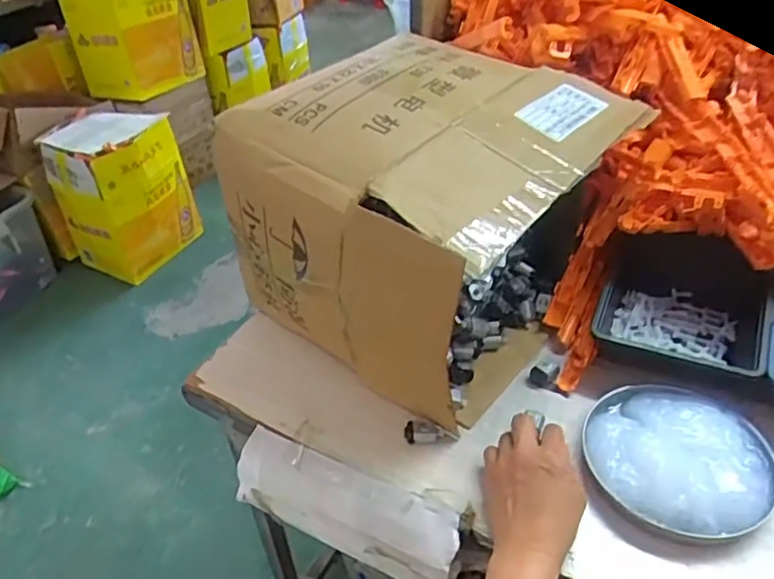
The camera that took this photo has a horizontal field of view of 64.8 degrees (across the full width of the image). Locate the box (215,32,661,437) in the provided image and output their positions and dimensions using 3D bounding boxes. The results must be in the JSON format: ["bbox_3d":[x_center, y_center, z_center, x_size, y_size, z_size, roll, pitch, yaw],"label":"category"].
[{"bbox_3d":[0.041,-0.076,0.605,0.271,0.233,0.311,28,48,31],"label":"box"}]

